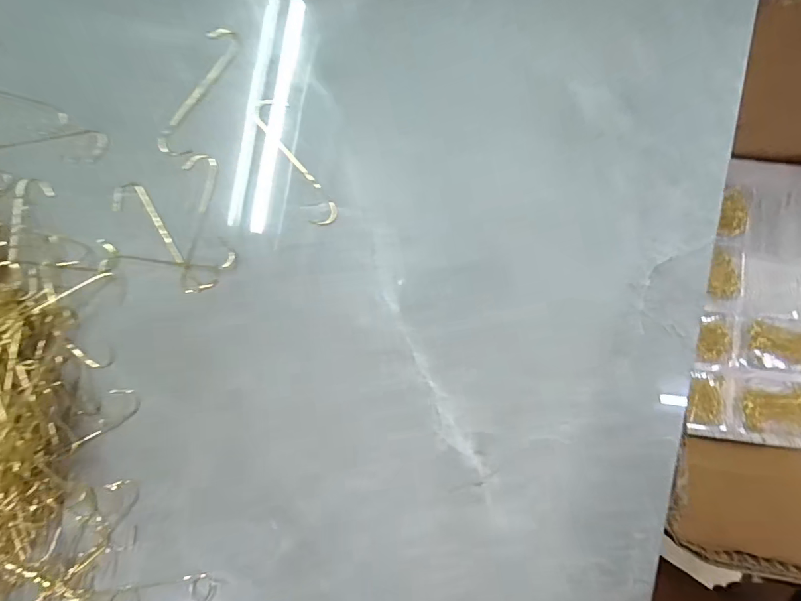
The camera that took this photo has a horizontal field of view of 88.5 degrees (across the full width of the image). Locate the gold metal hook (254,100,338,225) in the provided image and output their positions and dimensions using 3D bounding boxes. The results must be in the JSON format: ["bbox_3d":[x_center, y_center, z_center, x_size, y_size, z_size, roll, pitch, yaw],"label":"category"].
[{"bbox_3d":[-0.047,-0.064,0.186,0.015,0.004,0.065,-29,87,4],"label":"gold metal hook"}]

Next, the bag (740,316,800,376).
[{"bbox_3d":[0.423,0.051,0.438,0.096,0.008,0.060,8,90,5],"label":"bag"}]

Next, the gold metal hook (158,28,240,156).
[{"bbox_3d":[-0.094,-0.097,0.188,0.018,0.006,0.063,23,92,5],"label":"gold metal hook"}]

